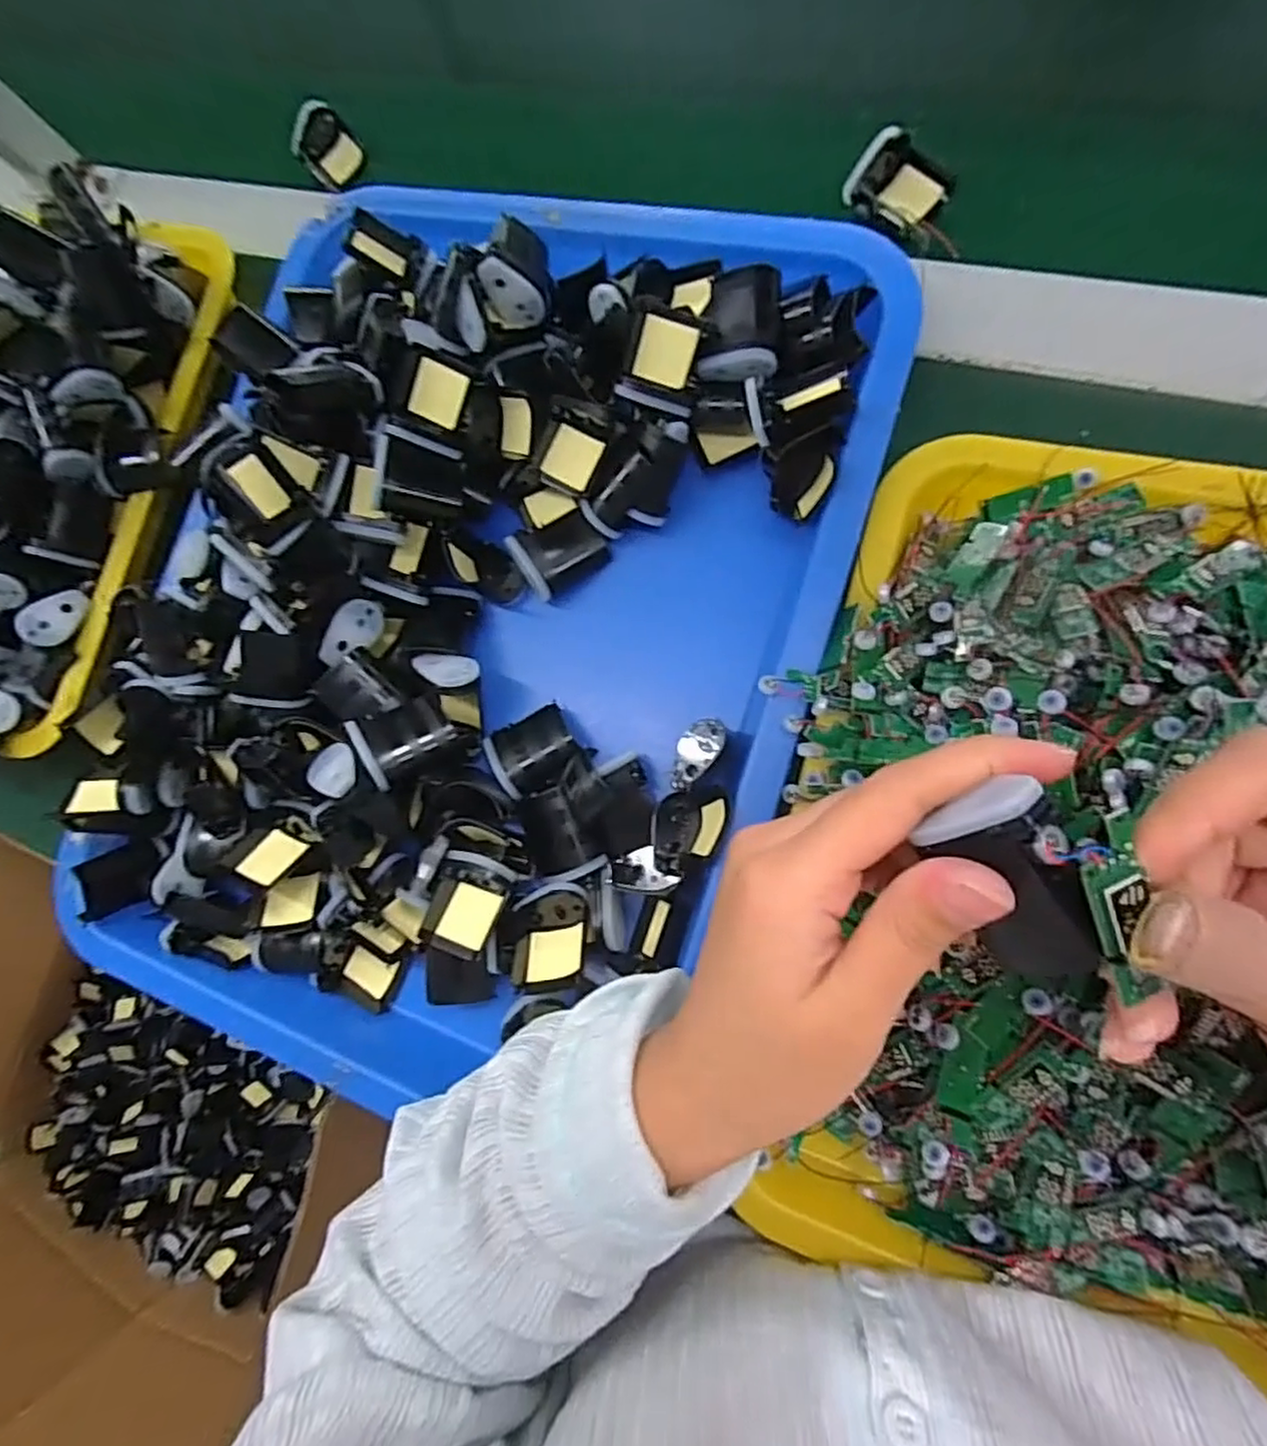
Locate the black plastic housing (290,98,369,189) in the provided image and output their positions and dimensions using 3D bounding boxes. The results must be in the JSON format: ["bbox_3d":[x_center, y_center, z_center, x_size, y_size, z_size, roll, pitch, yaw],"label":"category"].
[{"bbox_3d":[-0.196,-0.369,0.437,0.035,0.020,0.043,-39,75,5],"label":"black plastic housing"}]

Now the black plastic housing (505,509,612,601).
[{"bbox_3d":[-0.035,-0.084,0.343,0.042,0.022,0.033,-26,77,9],"label":"black plastic housing"}]

